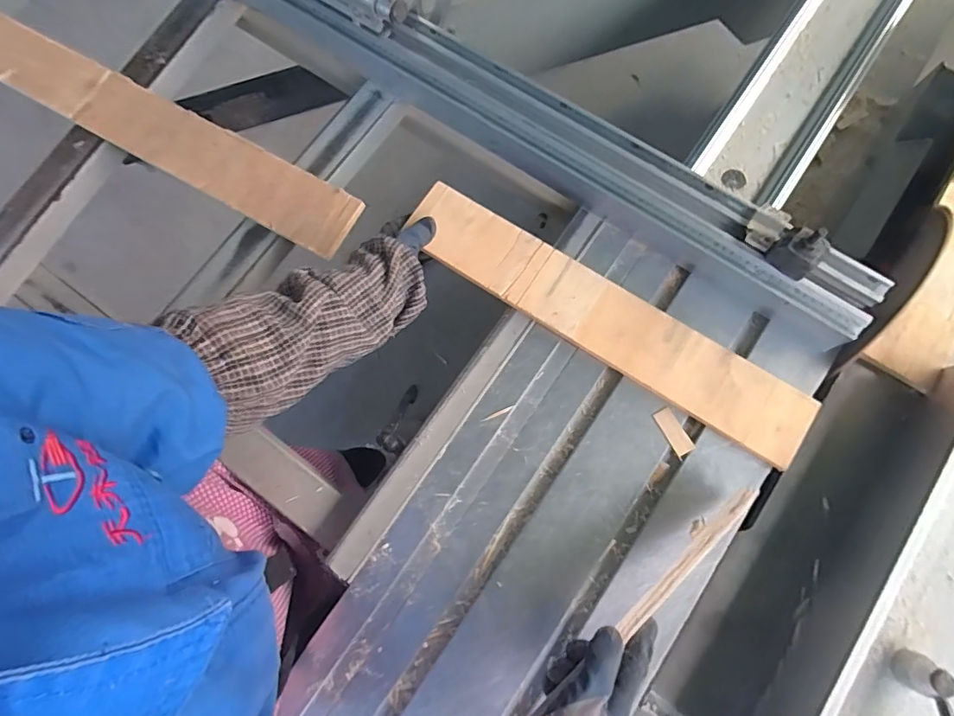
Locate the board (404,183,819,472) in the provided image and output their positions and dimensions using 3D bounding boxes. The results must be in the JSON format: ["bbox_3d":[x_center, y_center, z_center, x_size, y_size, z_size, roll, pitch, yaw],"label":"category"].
[{"bbox_3d":[0.144,-0.050,0.590,0.505,0.018,0.090,33,79,8],"label":"board"}]

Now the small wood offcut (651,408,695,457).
[{"bbox_3d":[0.225,0.084,0.568,0.021,0.006,0.054,-30,76,-6],"label":"small wood offcut"}]

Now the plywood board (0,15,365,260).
[{"bbox_3d":[-0.539,-0.362,0.671,0.852,0.025,0.086,29,90,5],"label":"plywood board"}]

